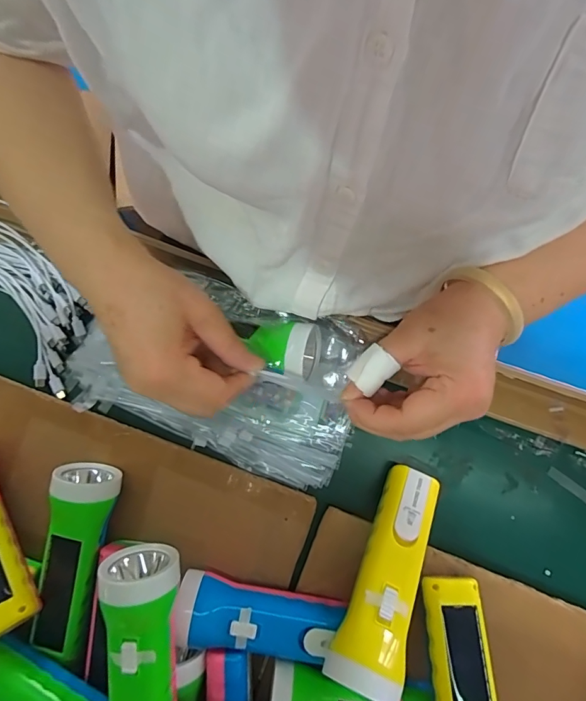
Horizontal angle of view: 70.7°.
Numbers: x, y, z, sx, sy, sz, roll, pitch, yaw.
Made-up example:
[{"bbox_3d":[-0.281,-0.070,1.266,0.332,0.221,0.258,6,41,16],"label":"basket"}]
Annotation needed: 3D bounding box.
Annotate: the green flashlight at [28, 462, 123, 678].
[{"bbox_3d":[-0.184,0.180,0.344,0.049,0.041,0.162,6,81,8],"label":"green flashlight"}]

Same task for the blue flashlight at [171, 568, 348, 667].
[{"bbox_3d":[-0.026,0.212,0.330,0.126,0.042,0.047,10,80,6],"label":"blue flashlight"}]

